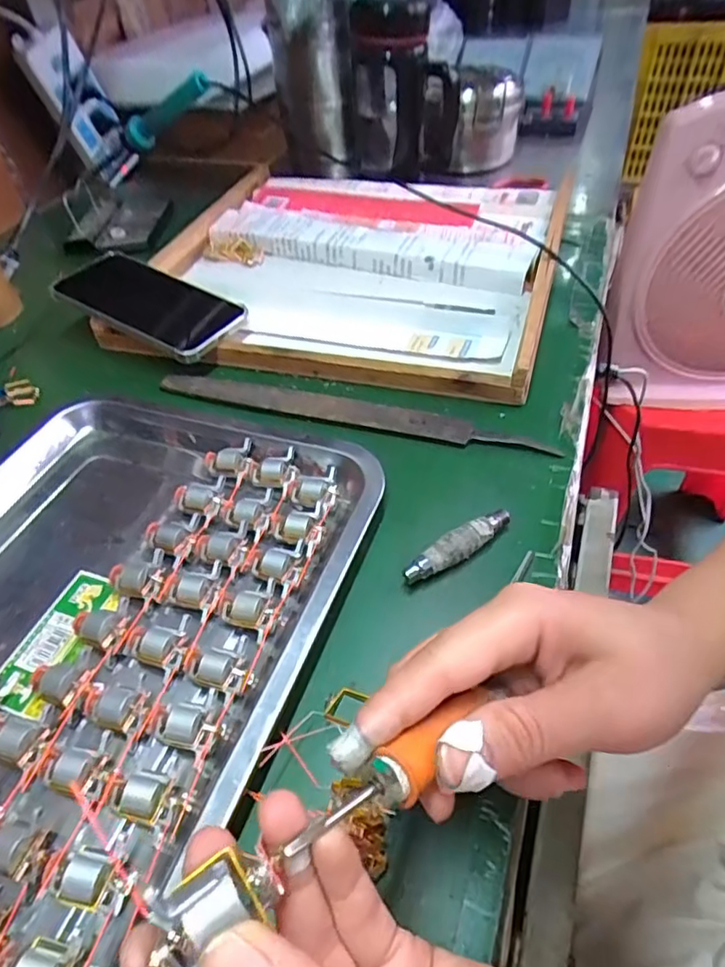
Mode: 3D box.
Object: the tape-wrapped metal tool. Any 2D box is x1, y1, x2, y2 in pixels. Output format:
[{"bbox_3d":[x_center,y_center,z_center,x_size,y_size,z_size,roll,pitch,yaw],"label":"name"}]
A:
[{"bbox_3d":[0.054,0.035,0.314,0.071,0.014,0.013,-28,52,-20],"label":"tape-wrapped metal tool"}]

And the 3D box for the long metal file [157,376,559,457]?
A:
[{"bbox_3d":[-0.017,-0.056,0.407,0.294,0.006,0.027,12,50,15],"label":"long metal file"}]

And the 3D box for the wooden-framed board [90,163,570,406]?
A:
[{"bbox_3d":[-0.021,-0.212,0.531,0.374,0.034,0.314,10,49,13],"label":"wooden-framed board"}]

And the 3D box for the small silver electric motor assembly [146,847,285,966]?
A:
[{"bbox_3d":[-0.036,0.101,0.137,0.029,0.013,0.017,-23,50,-17],"label":"small silver electric motor assembly"}]

